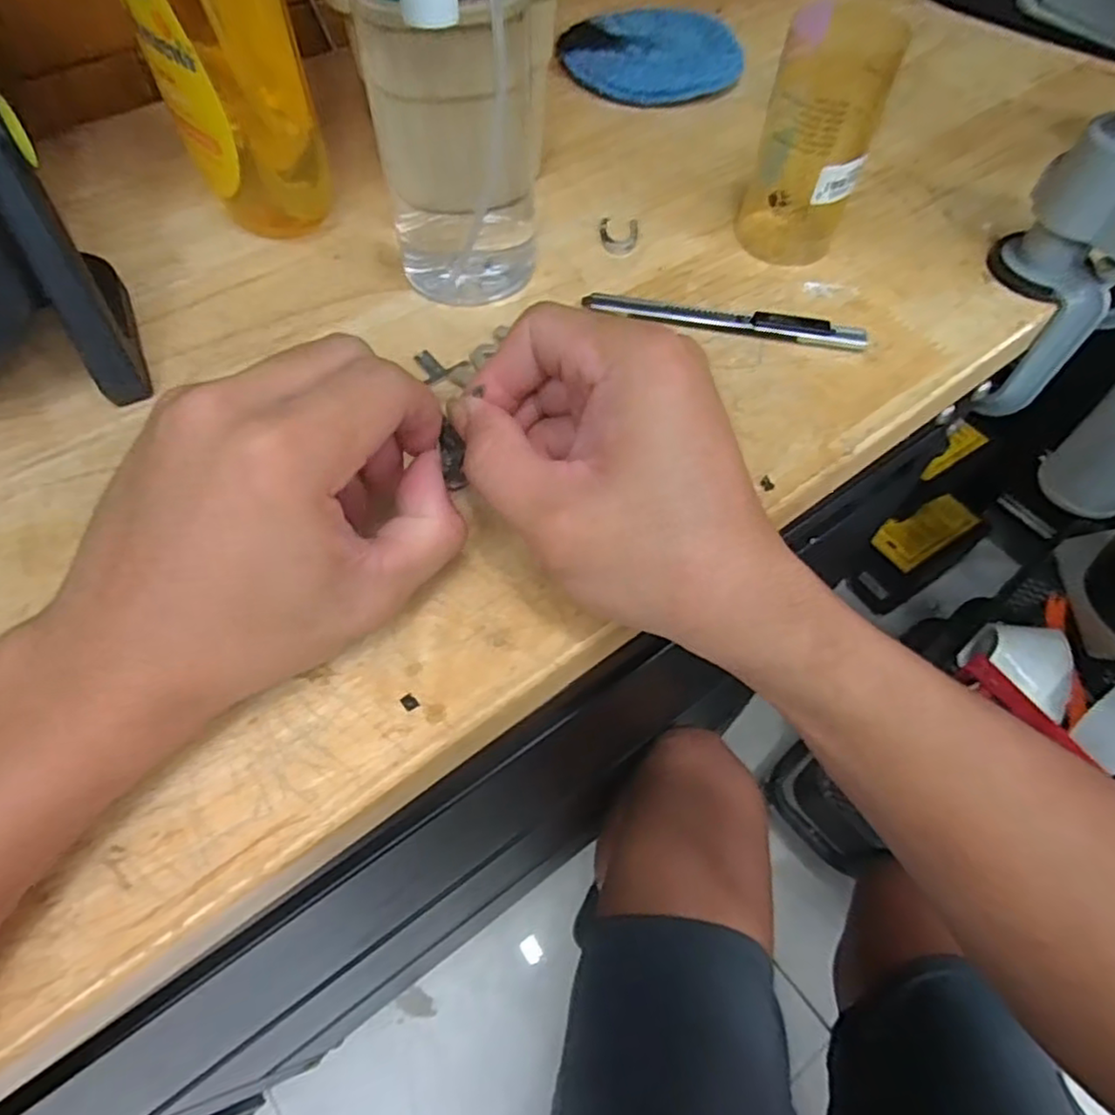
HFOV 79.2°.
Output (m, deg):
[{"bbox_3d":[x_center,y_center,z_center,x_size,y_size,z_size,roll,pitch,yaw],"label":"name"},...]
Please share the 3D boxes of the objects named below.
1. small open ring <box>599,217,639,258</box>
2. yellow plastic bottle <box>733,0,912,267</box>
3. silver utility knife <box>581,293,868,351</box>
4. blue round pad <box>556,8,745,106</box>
[{"bbox_3d":[0.033,-0.173,0.362,0.021,0.004,0.028,0,59,0],"label":"small open ring"},{"bbox_3d":[0.124,-0.201,0.328,0.050,0.099,0.050,19,61,11],"label":"yellow plastic bottle"},{"bbox_3d":[0.080,-0.115,0.326,0.132,0.010,0.011,10,59,6],"label":"silver utility knife"},{"bbox_3d":[0.061,-0.339,0.453,0.114,0.019,0.101,-1,59,-1],"label":"blue round pad"}]

